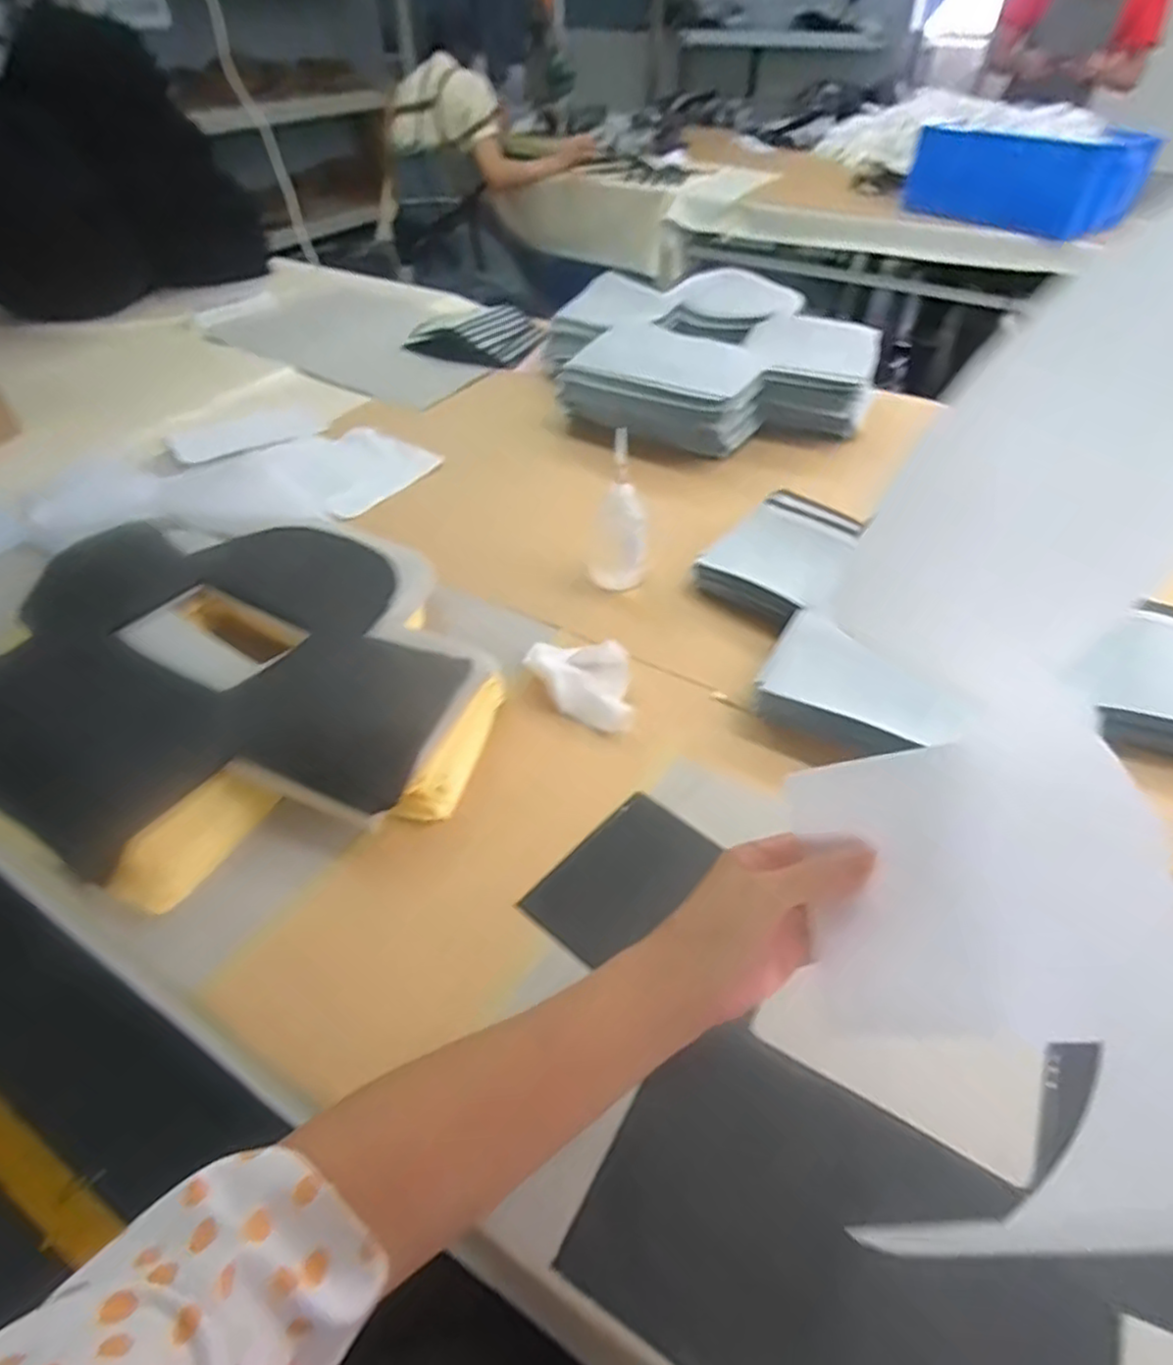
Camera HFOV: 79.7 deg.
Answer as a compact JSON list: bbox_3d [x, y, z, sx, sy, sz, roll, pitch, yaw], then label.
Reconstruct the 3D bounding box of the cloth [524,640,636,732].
[{"bbox_3d":[-0.006,-0.007,0.682,0.122,0.038,0.088,14,48,15],"label":"cloth"}]

